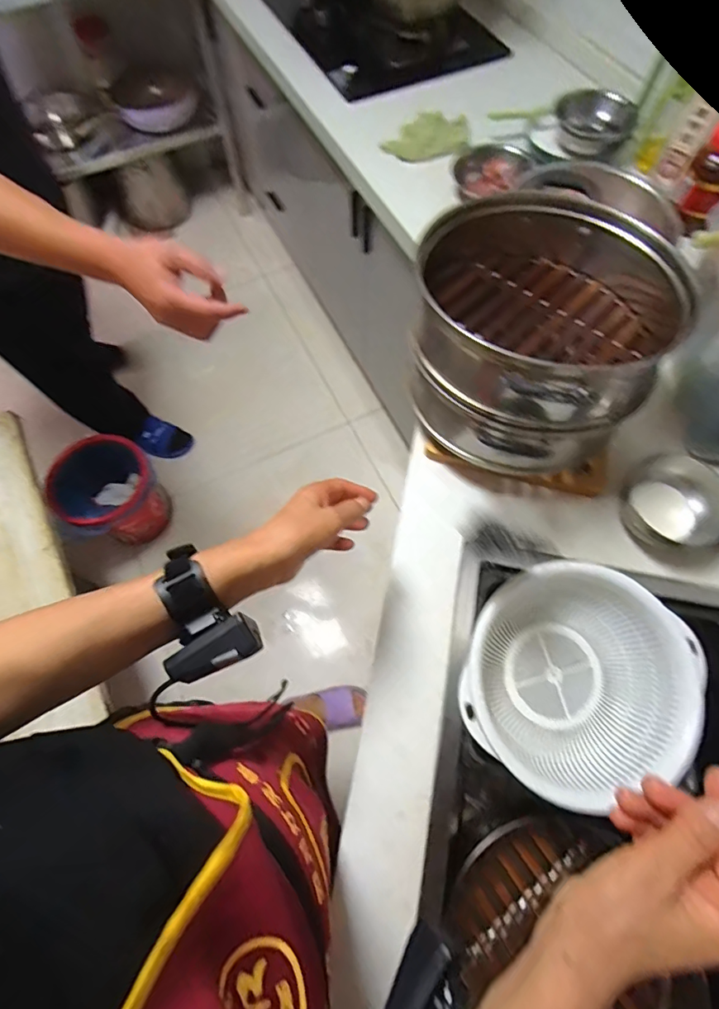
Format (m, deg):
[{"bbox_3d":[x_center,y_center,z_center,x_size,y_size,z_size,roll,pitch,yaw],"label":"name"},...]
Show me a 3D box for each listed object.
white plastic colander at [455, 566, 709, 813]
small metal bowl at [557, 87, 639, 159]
[{"bbox_3d":[0.259,0.212,0.589,0.248,0.107,0.264,0,67,1],"label":"white plastic colander"},{"bbox_3d":[0.462,-0.746,0.935,0.125,0.059,0.140,-19,68,-7],"label":"small metal bowl"}]

